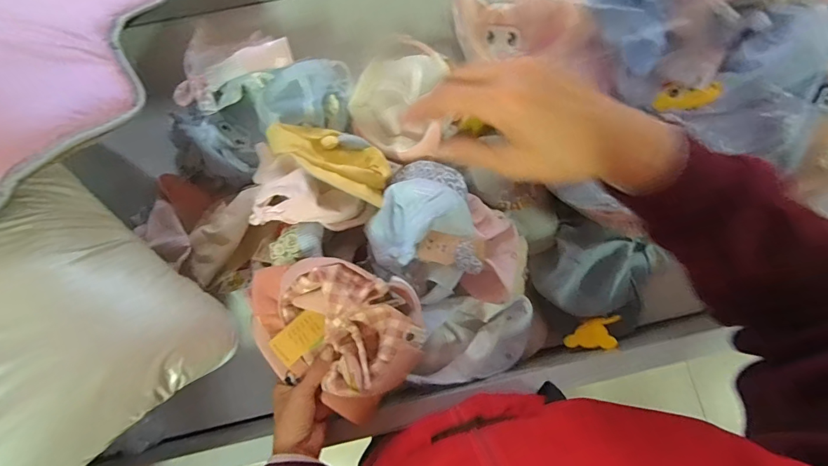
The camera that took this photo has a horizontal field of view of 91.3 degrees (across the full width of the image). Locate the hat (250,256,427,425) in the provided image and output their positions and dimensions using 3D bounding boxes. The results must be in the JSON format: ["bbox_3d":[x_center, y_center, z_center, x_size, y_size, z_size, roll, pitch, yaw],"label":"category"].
[{"bbox_3d":[-0.093,0.104,0.456,0.202,0.056,0.153,28,79,5],"label":"hat"}]

